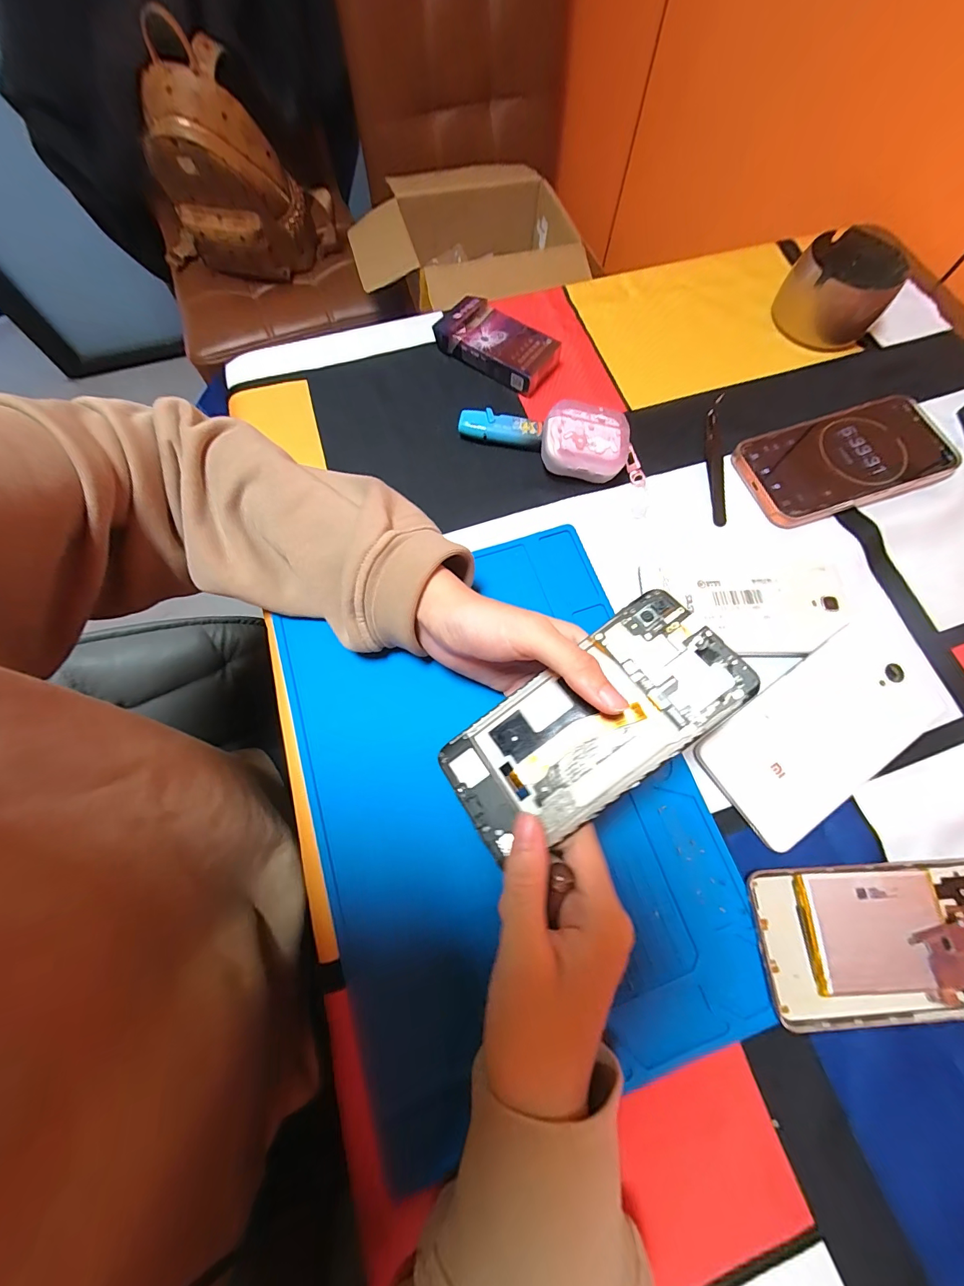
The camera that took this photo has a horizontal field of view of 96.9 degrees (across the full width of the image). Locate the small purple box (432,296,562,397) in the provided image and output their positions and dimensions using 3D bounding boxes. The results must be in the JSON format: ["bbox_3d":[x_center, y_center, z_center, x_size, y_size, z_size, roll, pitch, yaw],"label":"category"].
[{"bbox_3d":[0.011,-0.261,0.373,0.105,0.024,0.049,33,74,10],"label":"small purple box"}]

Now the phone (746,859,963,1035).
[{"bbox_3d":[0.231,0.165,0.238,0.151,0.006,0.074,-2,71,-1],"label":"phone"}]

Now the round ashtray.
[{"bbox_3d":[0.320,-0.319,0.389,0.083,0.053,0.084,0,71,0],"label":"round ashtray"}]

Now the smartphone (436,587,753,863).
[{"bbox_3d":[0.053,0.040,0.213,0.146,0.006,0.069,-38,64,1],"label":"smartphone"}]

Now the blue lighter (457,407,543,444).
[{"bbox_3d":[0.015,-0.175,0.351,0.066,0.016,0.022,13,72,4],"label":"blue lighter"}]

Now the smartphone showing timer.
[{"bbox_3d":[0.291,-0.147,0.342,0.165,0.012,0.082,-19,73,-6],"label":"smartphone showing timer"}]

